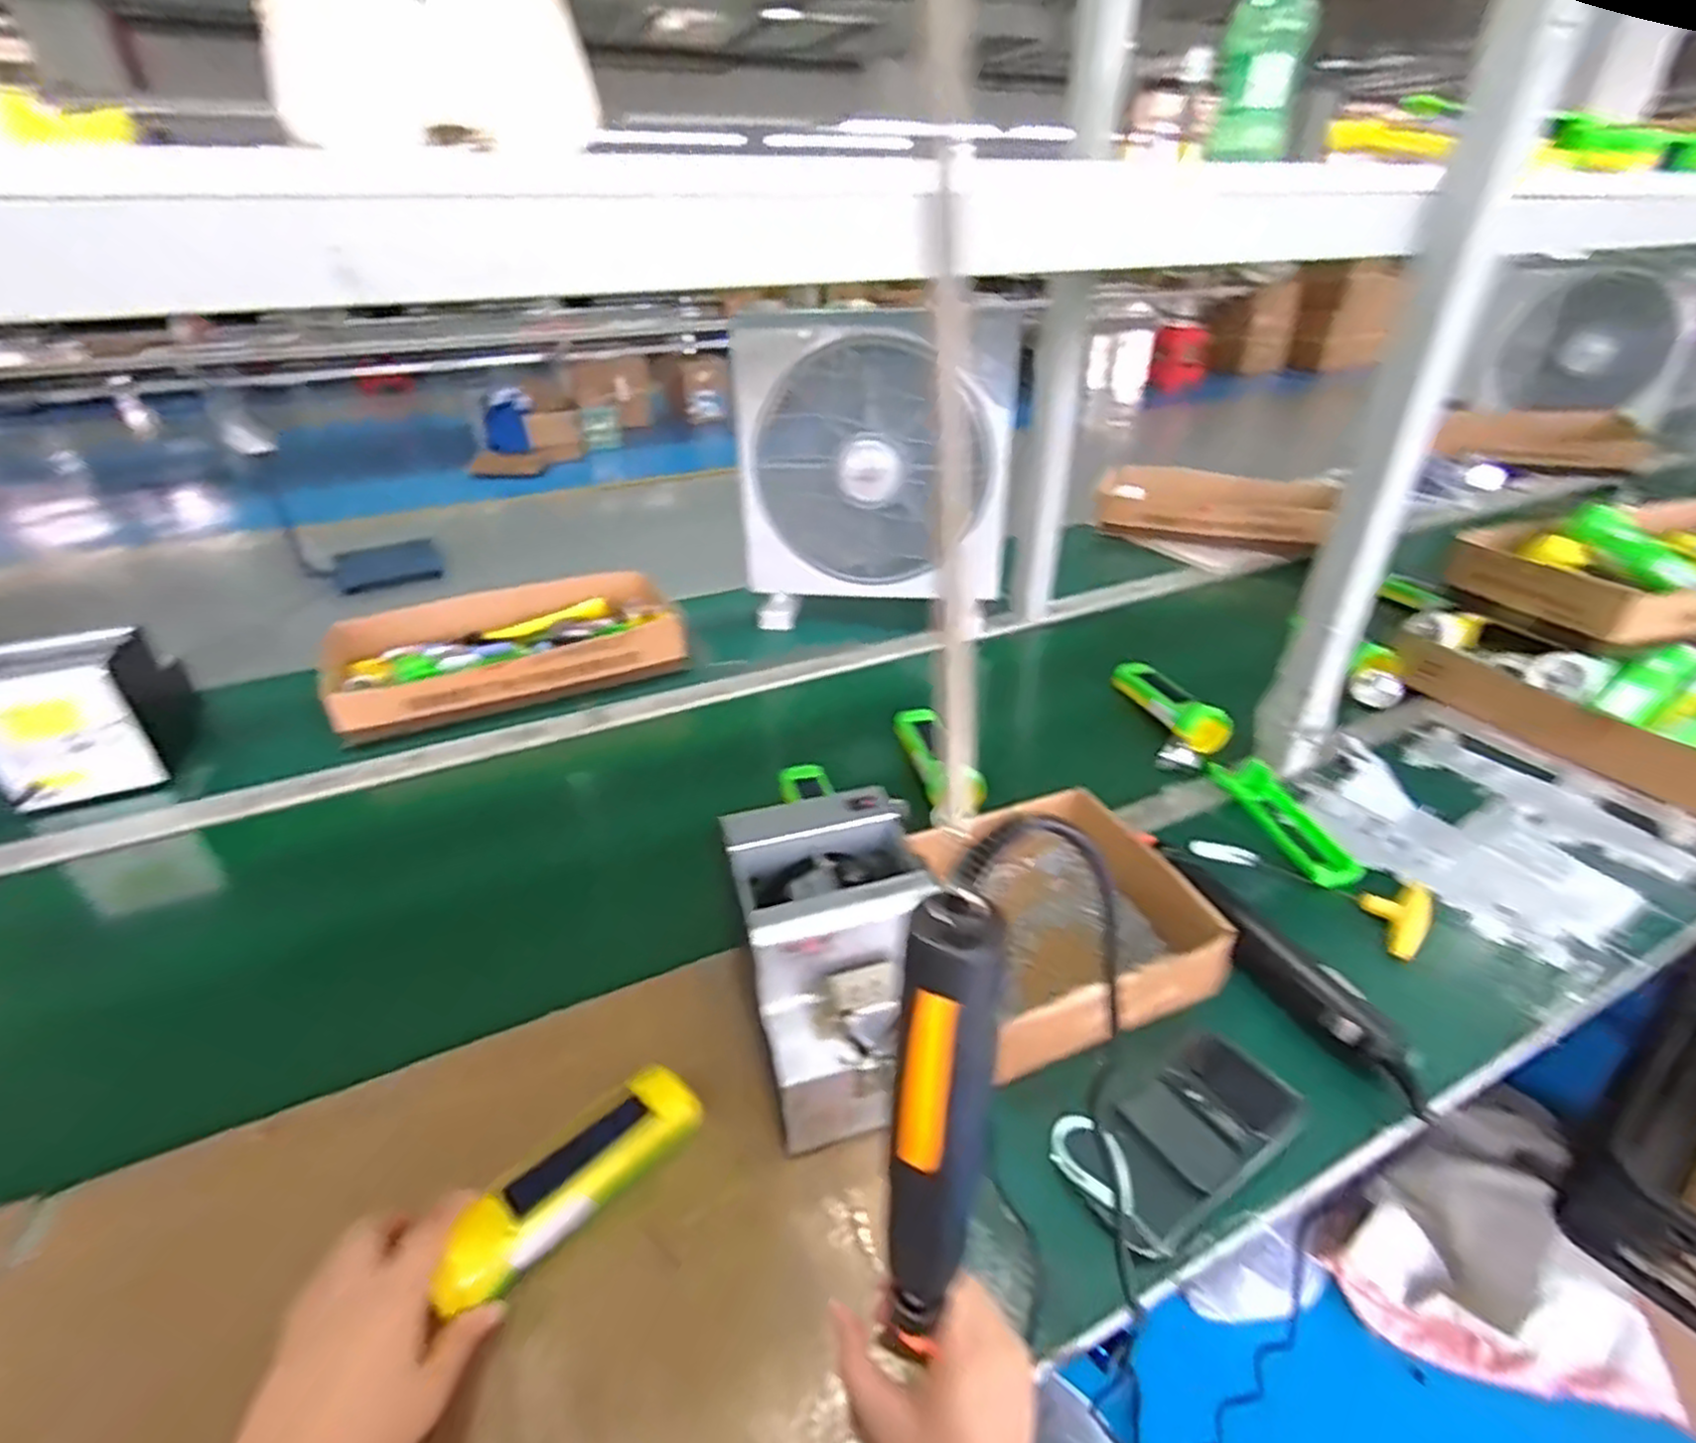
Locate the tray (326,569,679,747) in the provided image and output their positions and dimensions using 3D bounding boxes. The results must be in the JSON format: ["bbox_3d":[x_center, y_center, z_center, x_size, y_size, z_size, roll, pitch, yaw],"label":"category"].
[{"bbox_3d":[-0.448,-0.105,1.038,0.423,0.066,0.227,-17,36,-23],"label":"tray"}]

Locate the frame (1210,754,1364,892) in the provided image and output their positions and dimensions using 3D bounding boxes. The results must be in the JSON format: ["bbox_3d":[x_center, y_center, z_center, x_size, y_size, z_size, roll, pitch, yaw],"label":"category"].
[{"bbox_3d":[0.422,0.094,0.757,0.053,0.022,0.176,-5,33,-6],"label":"frame"}]

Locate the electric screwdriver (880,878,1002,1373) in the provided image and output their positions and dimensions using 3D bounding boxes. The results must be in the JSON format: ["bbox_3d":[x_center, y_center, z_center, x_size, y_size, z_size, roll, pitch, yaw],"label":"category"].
[{"bbox_3d":[0.032,0.169,0.303,0.036,0.242,0.035,-14,30,-30],"label":"electric screwdriver"}]

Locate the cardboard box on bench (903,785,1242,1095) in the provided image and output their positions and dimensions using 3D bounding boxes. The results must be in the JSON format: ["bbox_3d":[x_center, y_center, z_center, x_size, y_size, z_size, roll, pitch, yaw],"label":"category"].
[{"bbox_3d":[0.156,0.156,0.623,0.212,0.060,0.199,-15,35,-21],"label":"cardboard box on bench"}]

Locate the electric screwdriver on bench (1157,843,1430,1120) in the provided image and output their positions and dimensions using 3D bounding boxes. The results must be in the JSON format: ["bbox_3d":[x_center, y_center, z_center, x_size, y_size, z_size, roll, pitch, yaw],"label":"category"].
[{"bbox_3d":[0.332,0.194,0.590,0.040,0.042,0.222,-15,35,-20],"label":"electric screwdriver on bench"}]

